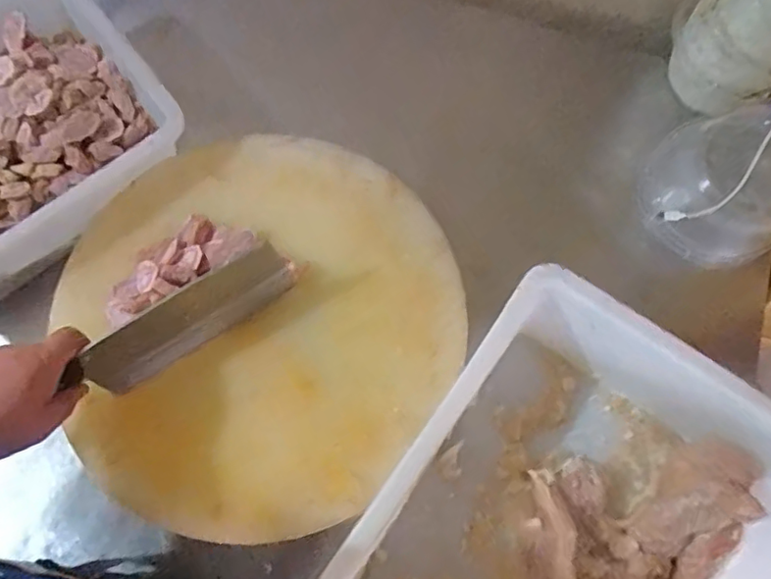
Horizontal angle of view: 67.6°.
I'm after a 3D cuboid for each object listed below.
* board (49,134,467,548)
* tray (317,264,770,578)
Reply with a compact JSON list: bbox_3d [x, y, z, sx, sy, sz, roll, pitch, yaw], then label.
[{"bbox_3d":[-0.133,0.032,0.598,0.389,0.063,0.398,0,73,0],"label":"board"},{"bbox_3d":[0.152,0.239,0.518,0.319,0.136,0.420,34,76,9],"label":"tray"}]

